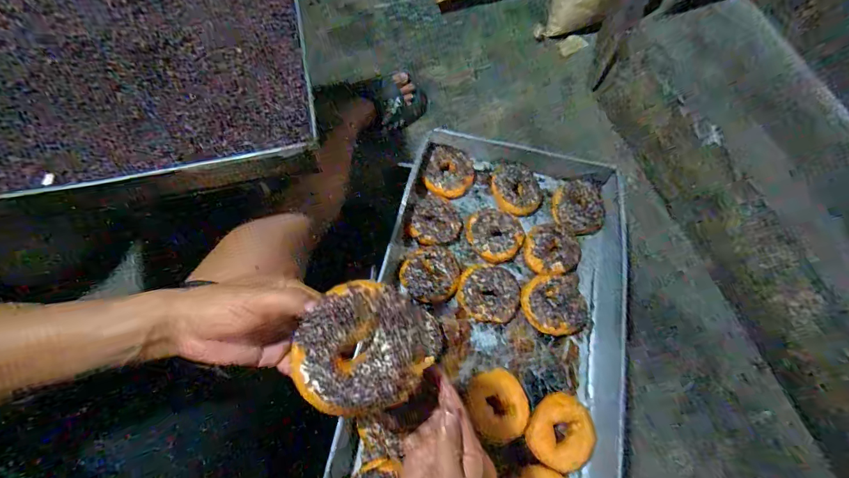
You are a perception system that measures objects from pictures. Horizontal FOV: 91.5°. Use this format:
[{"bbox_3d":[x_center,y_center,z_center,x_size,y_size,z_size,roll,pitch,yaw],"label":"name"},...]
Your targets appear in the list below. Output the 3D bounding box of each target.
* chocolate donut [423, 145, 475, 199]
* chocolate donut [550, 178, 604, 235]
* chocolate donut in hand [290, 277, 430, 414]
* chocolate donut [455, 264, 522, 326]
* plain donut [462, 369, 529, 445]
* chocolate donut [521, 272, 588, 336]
[{"bbox_3d":[0.045,-0.122,0.758,0.092,0.029,0.097,1,68,-3],"label":"chocolate donut"},{"bbox_3d":[0.278,-0.062,0.753,0.081,0.037,0.102,1,68,-3],"label":"chocolate donut"},{"bbox_3d":[-0.051,0.085,0.330,0.101,0.033,0.097,-15,89,-17],"label":"chocolate donut in hand"},{"bbox_3d":[0.109,0.092,0.694,0.103,0.039,0.095,1,68,-3],"label":"chocolate donut"},{"bbox_3d":[0.110,0.253,0.628,0.088,0.025,0.099,-15,69,-9],"label":"plain donut"},{"bbox_3d":[0.215,0.109,0.691,0.108,0.041,0.102,-3,68,-4],"label":"chocolate donut"}]

